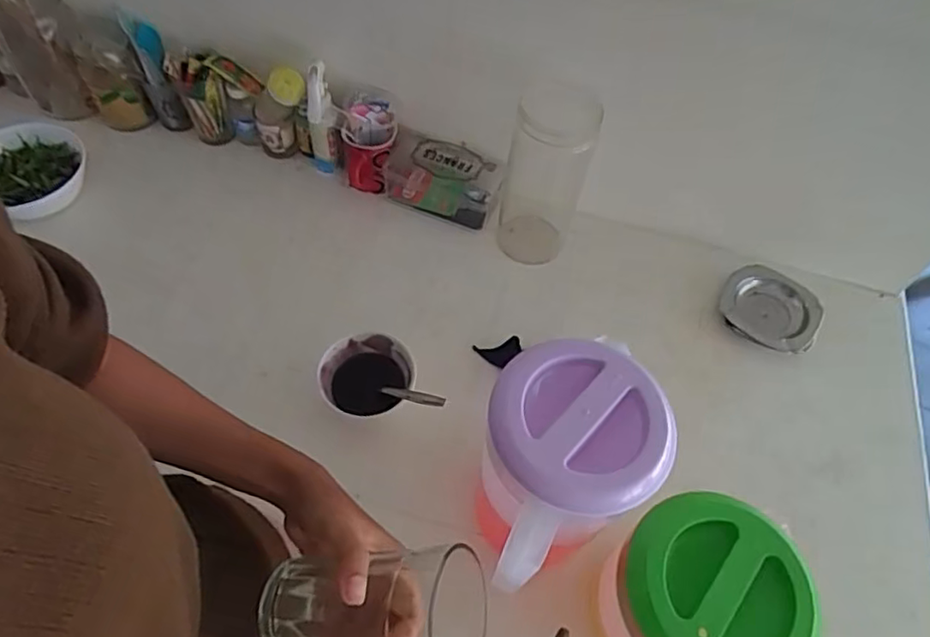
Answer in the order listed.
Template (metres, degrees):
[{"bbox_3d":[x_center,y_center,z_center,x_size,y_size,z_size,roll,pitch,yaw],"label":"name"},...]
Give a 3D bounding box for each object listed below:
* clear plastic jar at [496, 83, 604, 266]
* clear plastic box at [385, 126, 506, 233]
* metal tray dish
[{"bbox_3d":[0.093,-0.168,0.724,0.095,0.209,0.093,2,56,-3],"label":"clear plastic jar"},{"bbox_3d":[-0.028,-0.181,0.801,0.142,0.071,0.071,19,57,9],"label":"clear plastic box"},{"bbox_3d":[0.381,-0.013,0.757,0.115,0.016,0.112,29,60,15],"label":"metal tray dish"}]

